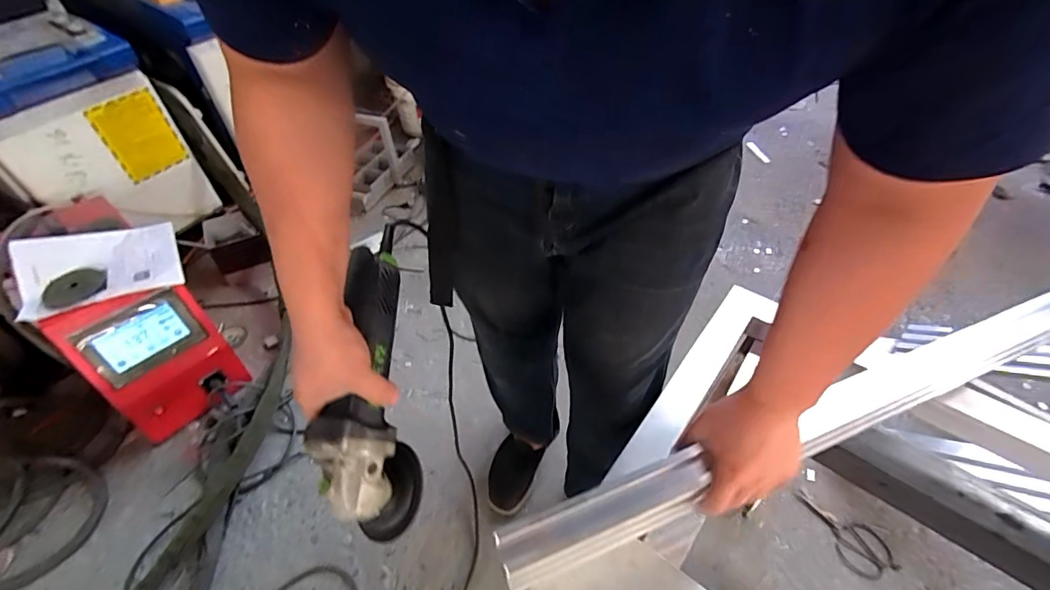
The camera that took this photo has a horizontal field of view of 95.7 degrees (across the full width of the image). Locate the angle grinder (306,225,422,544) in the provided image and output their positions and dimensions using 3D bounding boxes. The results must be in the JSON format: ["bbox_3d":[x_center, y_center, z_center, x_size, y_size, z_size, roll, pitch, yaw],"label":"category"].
[{"bbox_3d":[-0.159,0.073,0.491,0.099,0.079,0.328,-1,72,-2],"label":"angle grinder"}]

